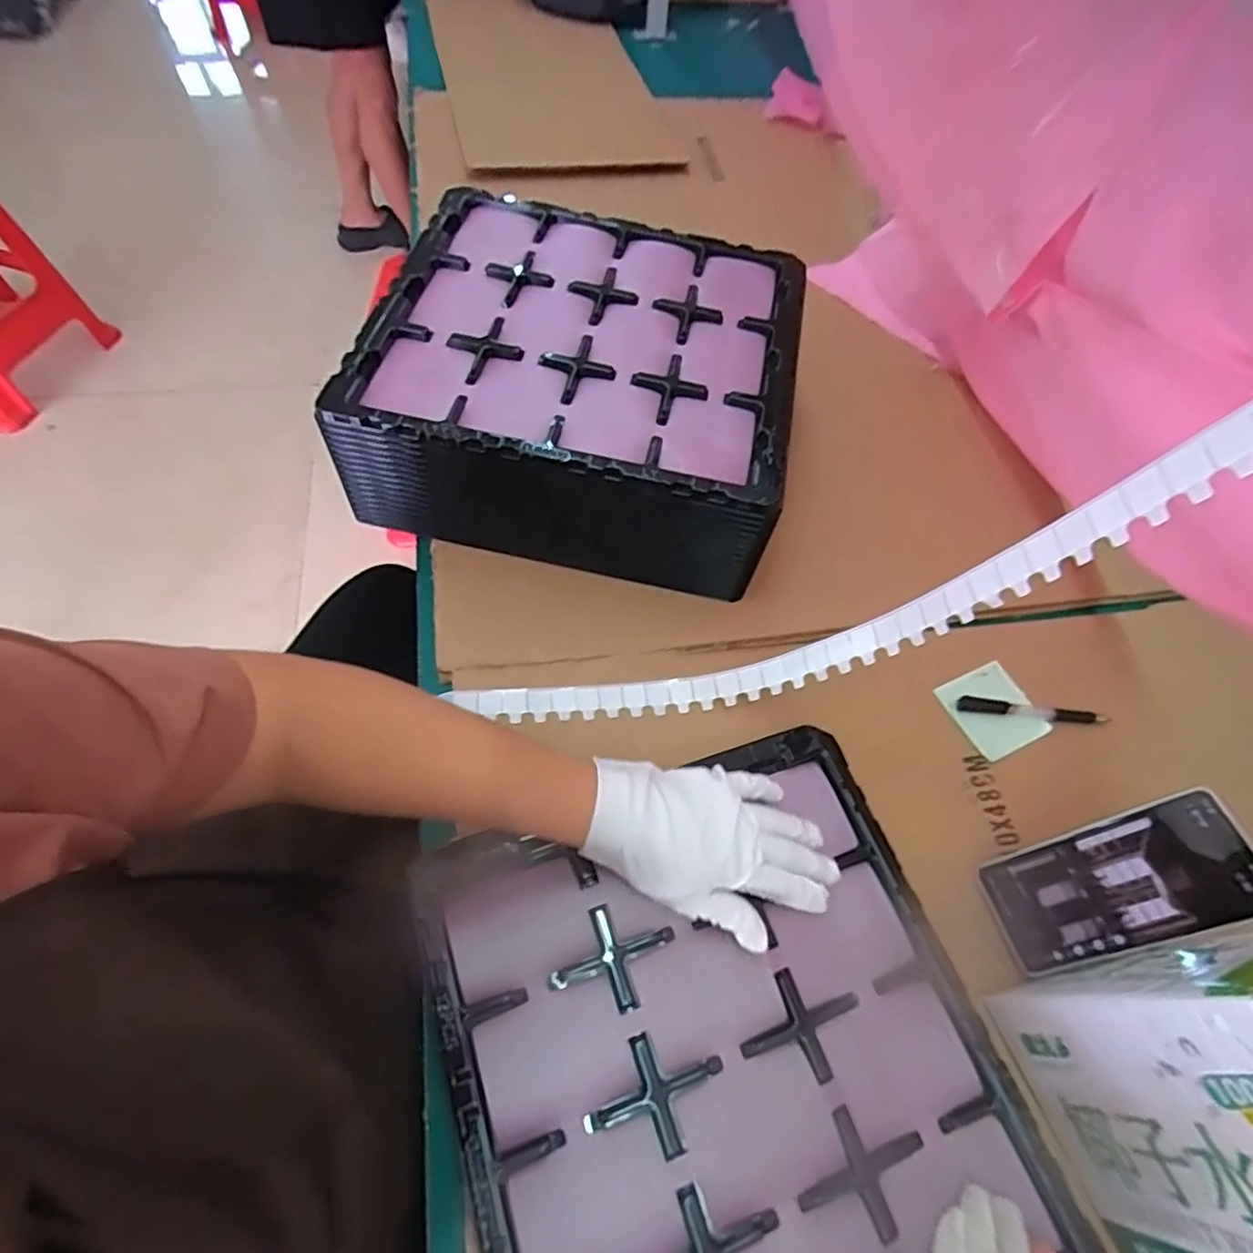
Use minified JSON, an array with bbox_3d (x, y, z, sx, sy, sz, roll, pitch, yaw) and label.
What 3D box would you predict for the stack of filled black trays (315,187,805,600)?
[{"bbox_3d":[-0.037,-0.232,0.655,0.375,0.145,0.353,12,62,2],"label":"stack of filled black trays"}]

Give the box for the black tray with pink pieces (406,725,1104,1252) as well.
[{"bbox_3d":[0.064,0.274,0.427,0.334,0.026,0.352,-17,65,-12],"label":"black tray with pink pieces"}]

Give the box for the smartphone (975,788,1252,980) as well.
[{"bbox_3d":[0.329,0.178,0.450,0.008,0.165,0.078,16,46,-40],"label":"smartphone"}]

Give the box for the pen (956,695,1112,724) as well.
[{"bbox_3d":[0.362,0.075,0.587,0.131,0.006,0.014,7,62,0],"label":"pen"}]

